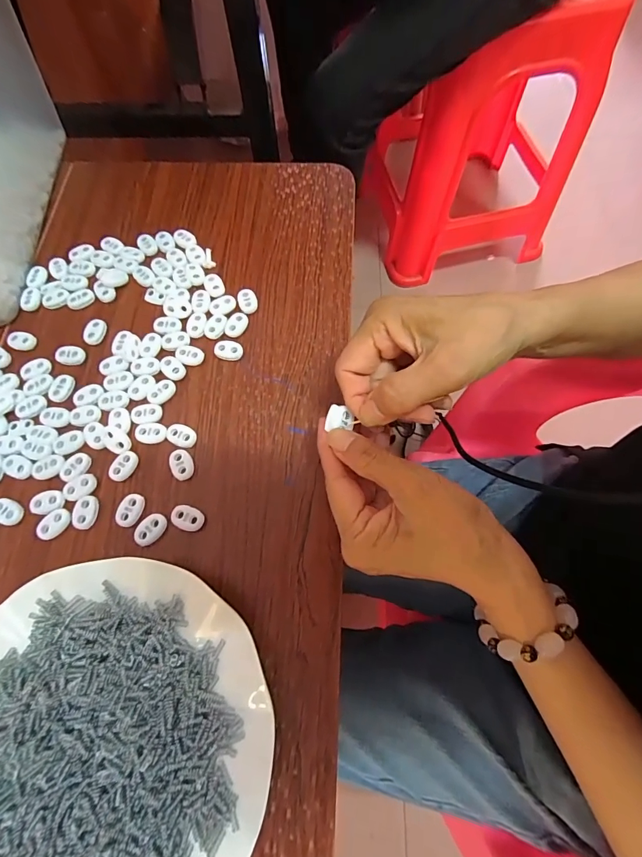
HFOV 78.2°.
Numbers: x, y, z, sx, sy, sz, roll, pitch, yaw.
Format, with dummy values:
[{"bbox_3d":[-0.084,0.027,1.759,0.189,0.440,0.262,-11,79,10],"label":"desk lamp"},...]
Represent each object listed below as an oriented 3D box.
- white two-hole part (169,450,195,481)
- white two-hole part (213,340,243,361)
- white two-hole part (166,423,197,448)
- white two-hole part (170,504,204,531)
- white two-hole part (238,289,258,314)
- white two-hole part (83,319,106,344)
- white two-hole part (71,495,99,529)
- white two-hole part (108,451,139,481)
[{"bbox_3d":[-0.100,0.025,0.283,0.015,0.004,0.024,-31,72,-10],"label":"white two-hole part"},{"bbox_3d":[-0.074,-0.062,0.314,0.023,0.007,0.015,6,70,4],"label":"white two-hole part"},{"bbox_3d":[-0.103,0.005,0.290,0.022,0.004,0.015,16,71,7],"label":"white two-hole part"},{"bbox_3d":[-0.091,0.060,0.267,0.023,0.004,0.015,22,72,9],"label":"white two-hole part"},{"bbox_3d":[-0.062,-0.107,0.329,0.015,0.006,0.022,-19,70,-5],"label":"white two-hole part"},{"bbox_3d":[-0.185,-0.080,0.324,0.016,0.005,0.022,13,71,6],"label":"white two-hole part"},{"bbox_3d":[-0.162,0.057,0.272,0.016,0.004,0.022,6,70,3],"label":"white two-hole part"},{"bbox_3d":[-0.142,0.027,0.283,0.015,0.004,0.022,22,72,9],"label":"white two-hole part"}]

